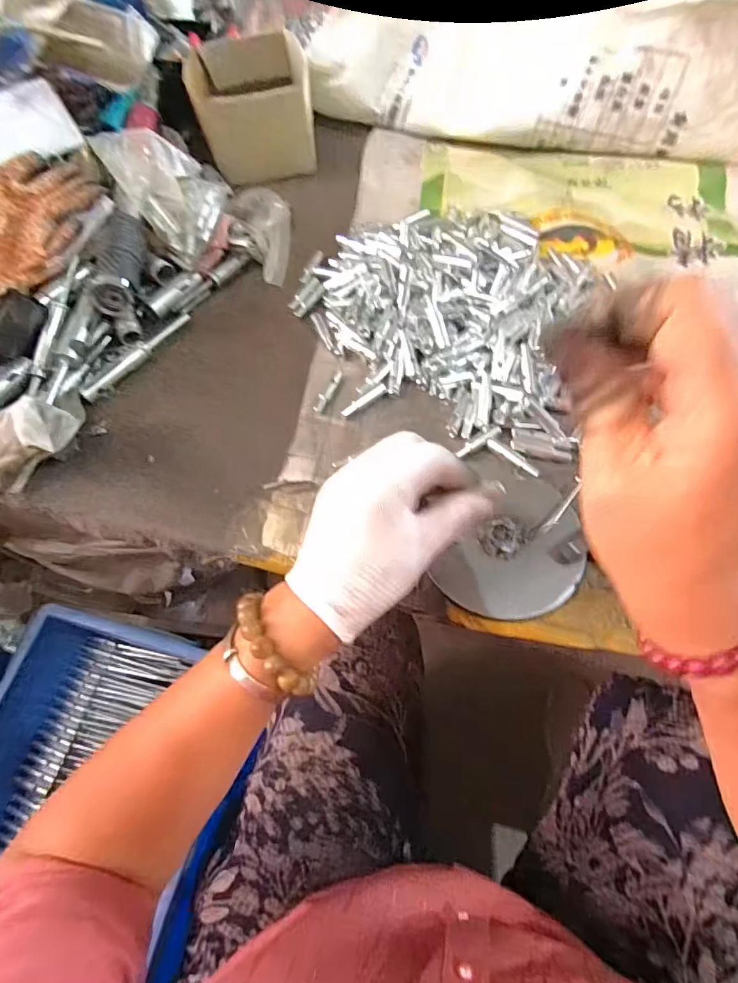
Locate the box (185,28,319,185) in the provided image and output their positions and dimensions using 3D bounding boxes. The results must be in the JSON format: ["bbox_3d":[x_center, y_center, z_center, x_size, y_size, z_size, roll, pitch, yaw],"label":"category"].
[{"bbox_3d":[-0.152,-0.503,0.633,0.141,0.089,0.174,-19,63,-6],"label":"box"}]

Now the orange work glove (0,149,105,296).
[{"bbox_3d":[-0.348,-0.266,0.487,0.080,0.057,0.213,14,64,11],"label":"orange work glove"}]

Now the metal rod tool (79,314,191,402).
[{"bbox_3d":[-0.236,-0.141,0.495,0.014,0.012,0.136,35,70,19],"label":"metal rod tool"}]

